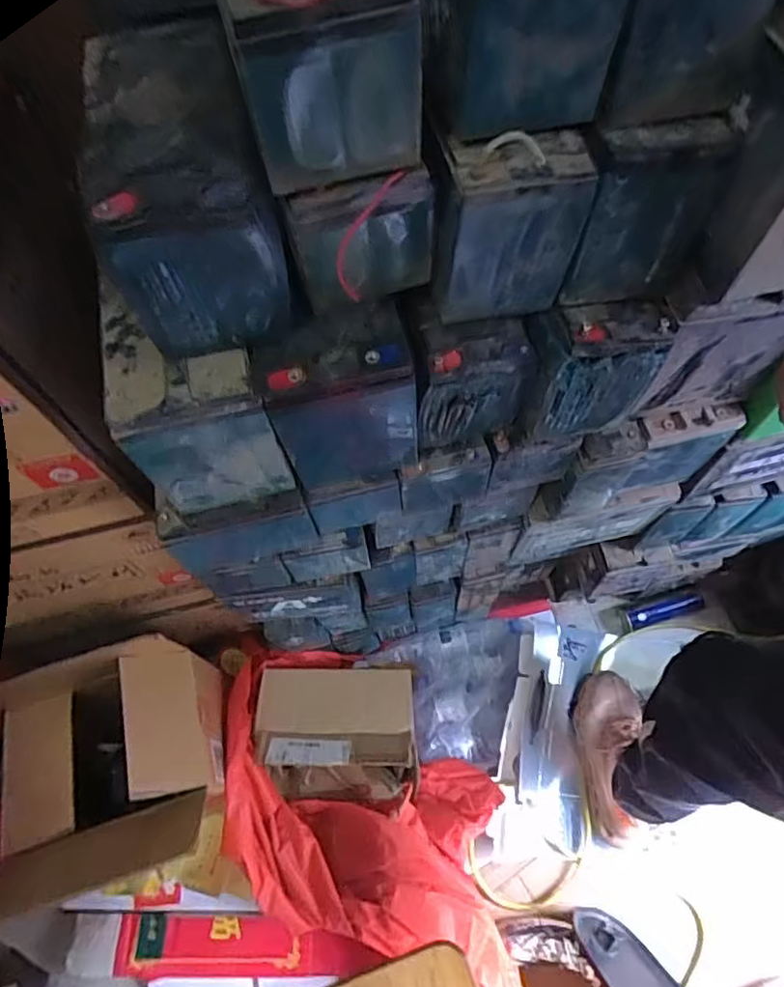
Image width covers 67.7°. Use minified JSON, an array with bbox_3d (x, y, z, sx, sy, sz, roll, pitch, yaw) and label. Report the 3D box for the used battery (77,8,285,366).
[{"bbox_3d":[-0.142,-0.216,0.420,0.112,0.132,0.182,-14,64,-3],"label":"used battery"}]

